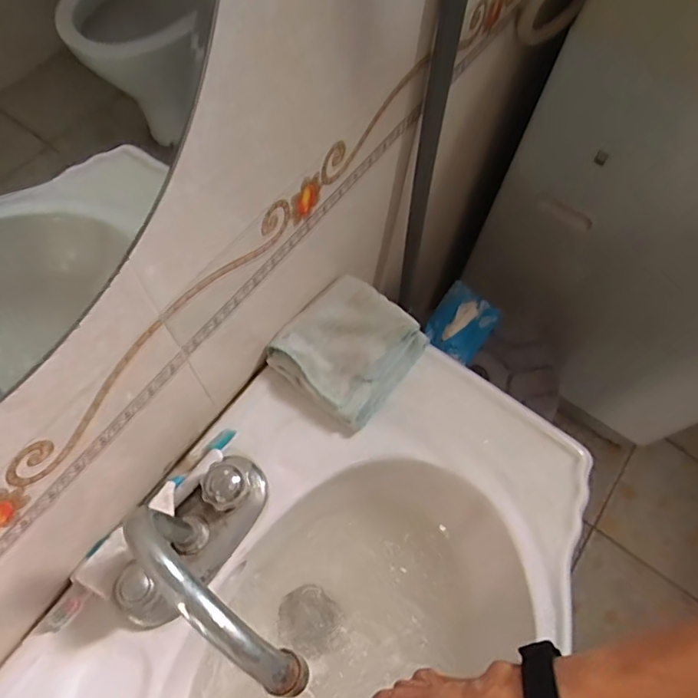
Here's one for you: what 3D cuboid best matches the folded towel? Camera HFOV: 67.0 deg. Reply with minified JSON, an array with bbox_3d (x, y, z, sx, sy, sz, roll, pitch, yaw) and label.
[{"bbox_3d":[0.001,-0.001,0.544,0.119,0.035,0.126,37,69,13],"label":"folded towel"}]

